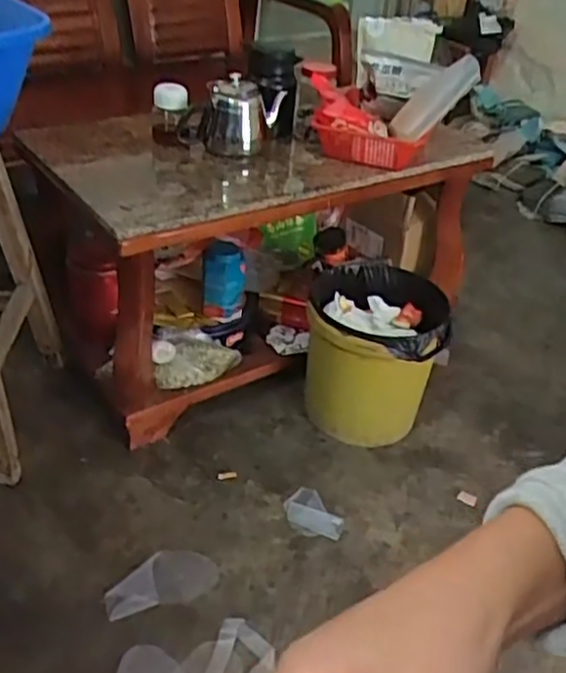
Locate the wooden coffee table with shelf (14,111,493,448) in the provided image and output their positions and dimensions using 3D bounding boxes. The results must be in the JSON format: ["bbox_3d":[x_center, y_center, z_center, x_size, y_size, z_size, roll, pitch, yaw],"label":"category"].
[{"bbox_3d":[-0.008,-0.221,1.569,0.926,0.426,0.443,-15,40,-27],"label":"wooden coffee table with shelf"}]

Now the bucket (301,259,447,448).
[{"bbox_3d":[0.172,0.050,1.405,0.258,0.273,0.273,4,35,-3],"label":"bucket"}]

